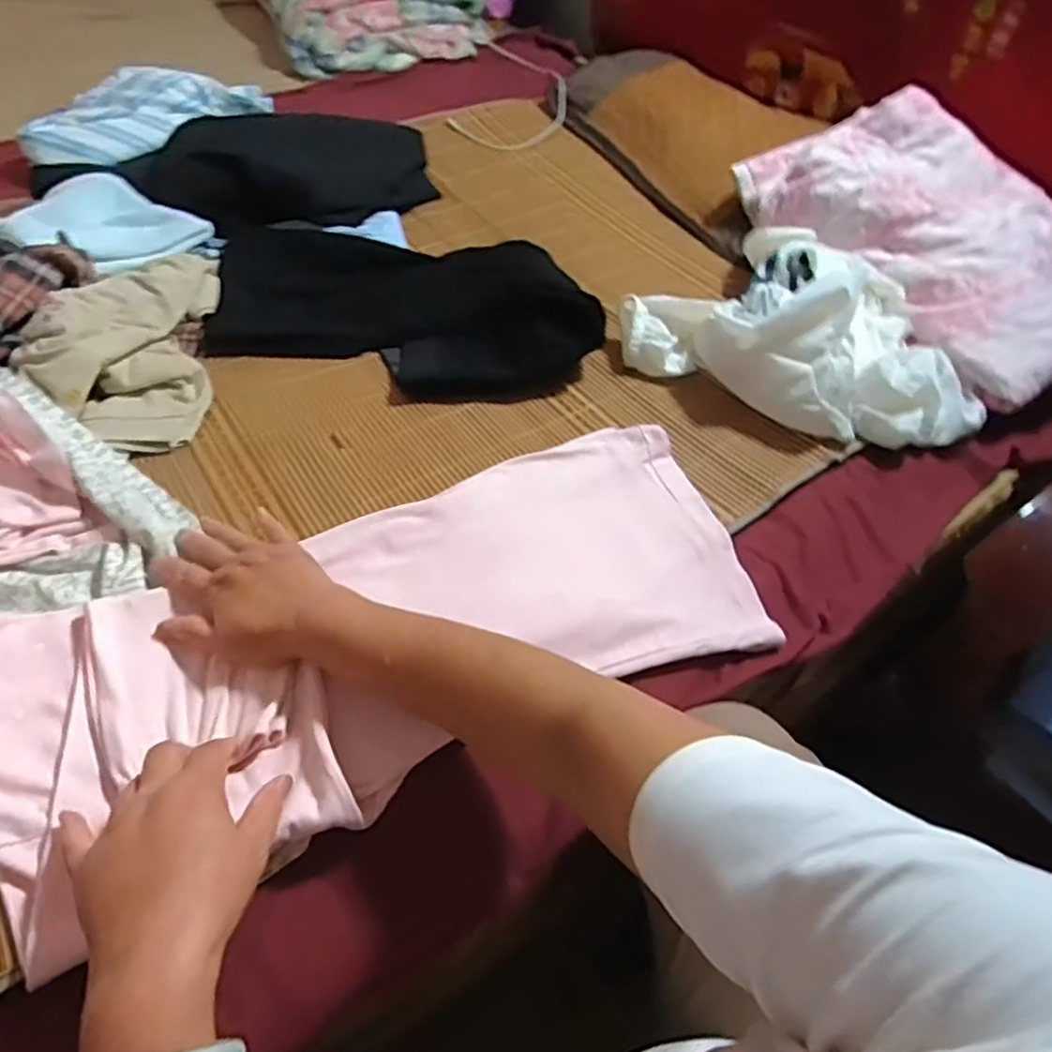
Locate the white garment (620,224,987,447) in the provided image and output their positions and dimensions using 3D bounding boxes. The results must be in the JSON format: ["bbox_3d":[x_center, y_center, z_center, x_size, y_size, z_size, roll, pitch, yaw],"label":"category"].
[{"bbox_3d":[0.338,-0.237,0.761,0.397,0.120,0.269,34,56,21],"label":"white garment"}]

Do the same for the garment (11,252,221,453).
[{"bbox_3d":[-0.428,-0.205,0.696,0.159,0.081,0.298,-6,52,-10],"label":"garment"}]

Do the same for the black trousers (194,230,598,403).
[{"bbox_3d":[-0.147,-0.276,0.780,0.469,0.070,0.233,5,51,-1],"label":"black trousers"}]

